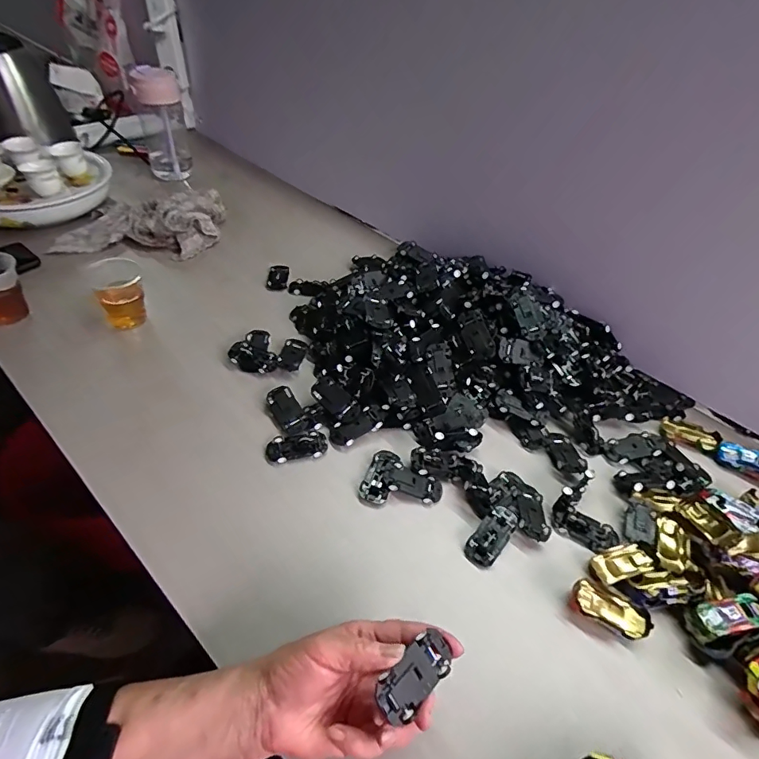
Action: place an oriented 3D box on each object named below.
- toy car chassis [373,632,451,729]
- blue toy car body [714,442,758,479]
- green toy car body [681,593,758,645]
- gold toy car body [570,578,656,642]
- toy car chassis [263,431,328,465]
[{"bbox_3d":[0.024,0.200,0.318,0.060,0.015,0.026,-24,77,-42],"label":"toy car chassis"},{"bbox_3d":[0.427,0.094,0.536,0.067,0.017,0.031,18,46,11],"label":"blue toy car body"},{"bbox_3d":[0.303,0.208,0.408,0.064,0.020,0.028,-18,48,3],"label":"green toy car body"},{"bbox_3d":[0.204,0.204,0.415,0.066,0.017,0.029,21,47,14],"label":"gold toy car body"},{"bbox_3d":[-0.092,0.075,0.518,0.067,0.012,0.033,-6,47,-11],"label":"toy car chassis"}]

